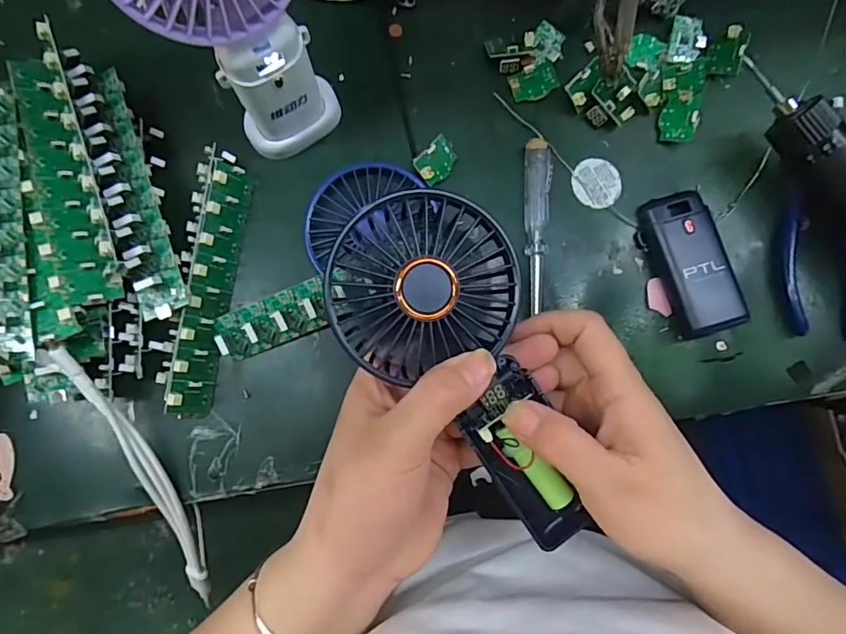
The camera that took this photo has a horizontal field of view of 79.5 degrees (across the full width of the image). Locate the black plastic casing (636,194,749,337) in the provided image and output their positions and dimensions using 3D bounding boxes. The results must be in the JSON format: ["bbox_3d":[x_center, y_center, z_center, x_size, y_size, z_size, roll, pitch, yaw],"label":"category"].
[{"bbox_3d":[0.175,-0.035,0.331,0.045,0.017,0.093,-22,87,-3],"label":"black plastic casing"}]

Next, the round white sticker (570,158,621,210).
[{"bbox_3d":[0.117,-0.090,0.340,0.033,0.004,0.033,0,86,-1],"label":"round white sticker"}]

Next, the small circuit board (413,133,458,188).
[{"bbox_3d":[0.010,-0.103,0.334,0.033,0.005,0.023,-53,123,-18],"label":"small circuit board"}]

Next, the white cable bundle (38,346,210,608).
[{"bbox_3d":[-0.165,0.101,0.311,0.027,0.015,0.198,-18,114,-3],"label":"white cable bundle"}]

